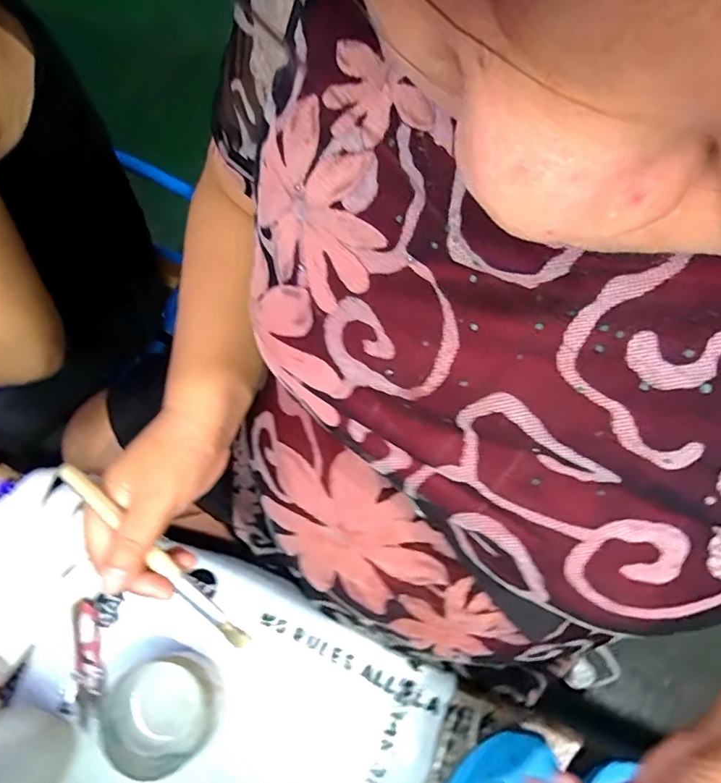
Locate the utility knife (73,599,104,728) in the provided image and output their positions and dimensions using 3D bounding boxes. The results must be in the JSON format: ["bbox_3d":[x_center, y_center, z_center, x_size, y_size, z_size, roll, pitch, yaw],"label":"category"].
[{"bbox_3d":[-0.239,0.235,0.461,0.025,0.010,0.096,-12,73,-5],"label":"utility knife"}]

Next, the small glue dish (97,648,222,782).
[{"bbox_3d":[-0.158,0.256,0.425,0.082,0.044,0.082,0,72,-1],"label":"small glue dish"}]

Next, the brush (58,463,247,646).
[{"bbox_3d":[-0.122,0.100,0.316,0.009,0.008,0.153,-44,98,-13],"label":"brush"}]

